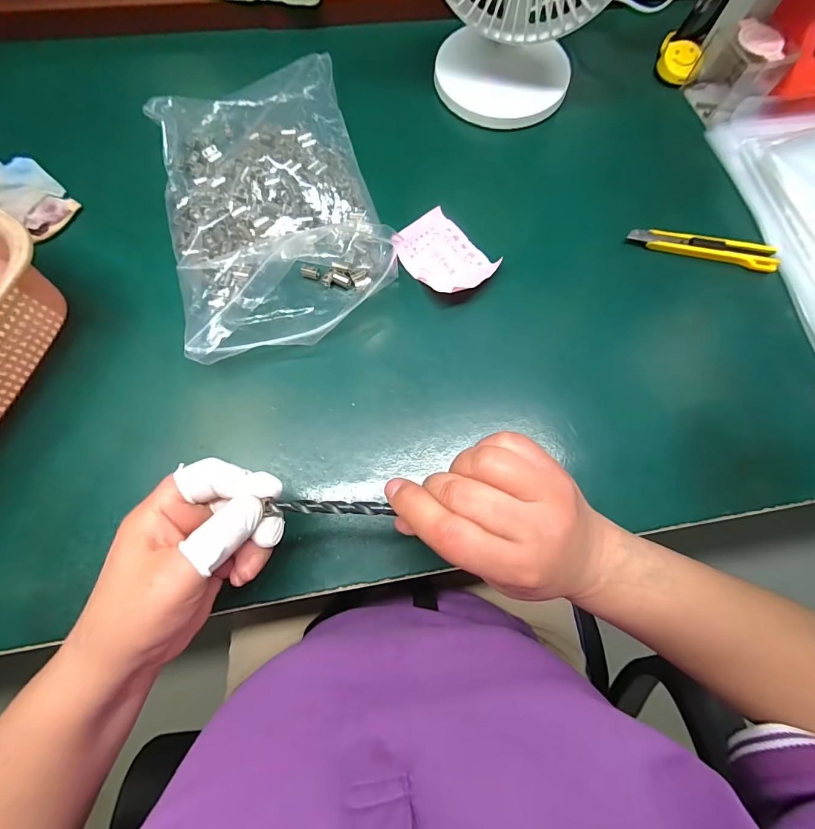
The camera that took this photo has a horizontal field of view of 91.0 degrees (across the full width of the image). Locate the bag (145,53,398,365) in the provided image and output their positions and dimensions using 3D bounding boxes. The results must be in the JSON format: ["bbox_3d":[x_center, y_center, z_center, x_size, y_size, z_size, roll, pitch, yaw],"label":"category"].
[{"bbox_3d":[-0.122,-0.191,0.356,0.176,0.041,0.291,-17,76,-7],"label":"bag"}]

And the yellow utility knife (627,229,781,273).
[{"bbox_3d":[0.262,-0.150,0.358,0.124,0.013,0.023,16,75,2],"label":"yellow utility knife"}]

